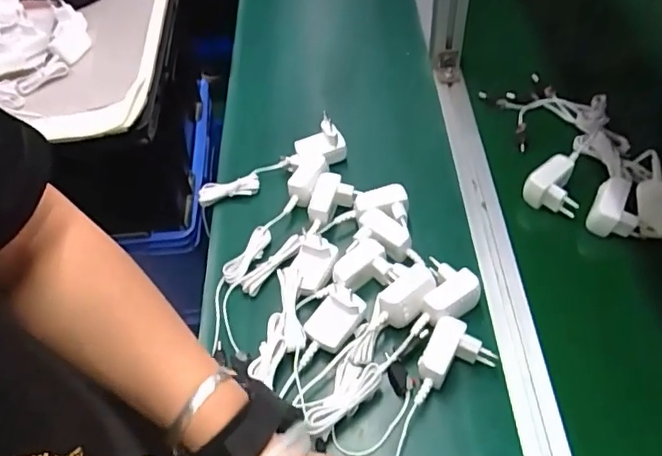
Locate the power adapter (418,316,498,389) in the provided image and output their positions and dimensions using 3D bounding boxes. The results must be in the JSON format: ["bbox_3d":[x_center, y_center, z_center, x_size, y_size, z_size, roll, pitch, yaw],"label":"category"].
[{"bbox_3d":[0.113,0.118,0.502,0.058,0.028,0.057,27,59,22],"label":"power adapter"}]

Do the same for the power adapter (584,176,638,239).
[{"bbox_3d":[0.310,-0.019,0.609,0.055,0.037,0.065,26,59,22],"label":"power adapter"}]

